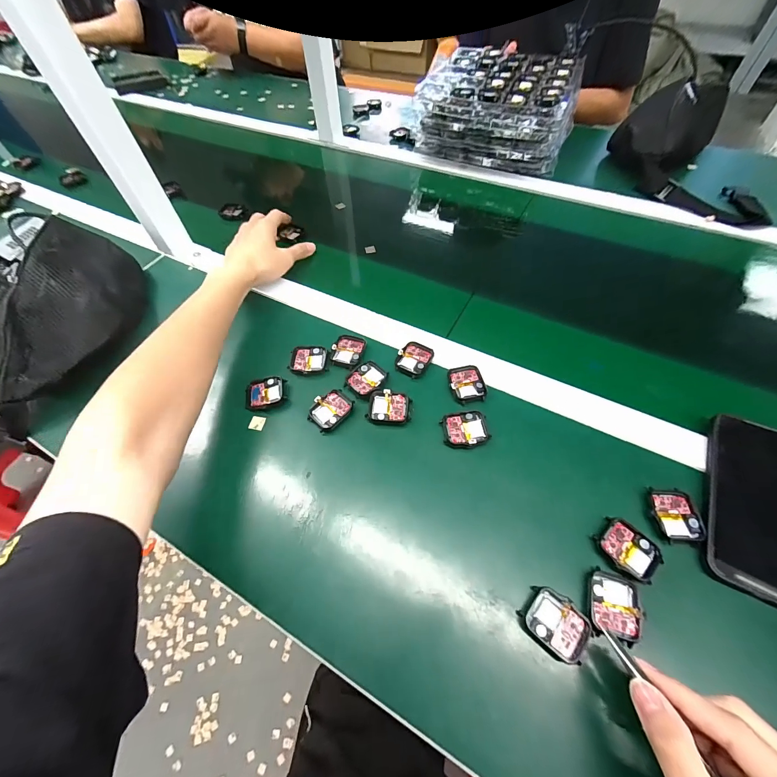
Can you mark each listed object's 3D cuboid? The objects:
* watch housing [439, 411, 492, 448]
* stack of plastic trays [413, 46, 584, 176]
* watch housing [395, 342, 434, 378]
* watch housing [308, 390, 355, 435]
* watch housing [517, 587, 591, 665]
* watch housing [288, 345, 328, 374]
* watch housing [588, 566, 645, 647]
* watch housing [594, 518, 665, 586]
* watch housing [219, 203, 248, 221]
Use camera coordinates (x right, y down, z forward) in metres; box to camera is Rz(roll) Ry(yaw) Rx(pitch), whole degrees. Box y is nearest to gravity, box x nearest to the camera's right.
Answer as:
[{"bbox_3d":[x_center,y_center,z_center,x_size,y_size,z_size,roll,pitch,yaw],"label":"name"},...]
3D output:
[{"bbox_3d":[0.081,0.042,0.358,0.047,0.008,0.039,-4,57,0],"label":"watch housing"},{"bbox_3d":[0.221,-0.547,0.697,0.284,0.134,0.254,15,59,12],"label":"stack of plastic trays"},{"bbox_3d":[0.030,-0.036,0.408,0.037,0.005,0.045,25,61,18],"label":"watch housing"},{"bbox_3d":[-0.063,0.023,0.379,0.037,0.010,0.047,37,66,23],"label":"watch housing"},{"bbox_3d":[0.130,0.182,0.267,0.045,0.011,0.039,35,65,22],"label":"watch housing"},{"bbox_3d":[-0.096,-0.036,0.414,0.046,0.004,0.038,0,57,3],"label":"watch housing"},{"bbox_3d":[0.178,0.170,0.271,0.039,0.008,0.046,15,56,9],"label":"watch housing"},{"bbox_3d":[0.203,0.137,0.292,0.036,0.009,0.045,-37,63,-20],"label":"watch housing"},{"bbox_3d":[-0.273,-0.312,0.609,0.044,0.014,0.042,1,55,-1],"label":"watch housing"}]

